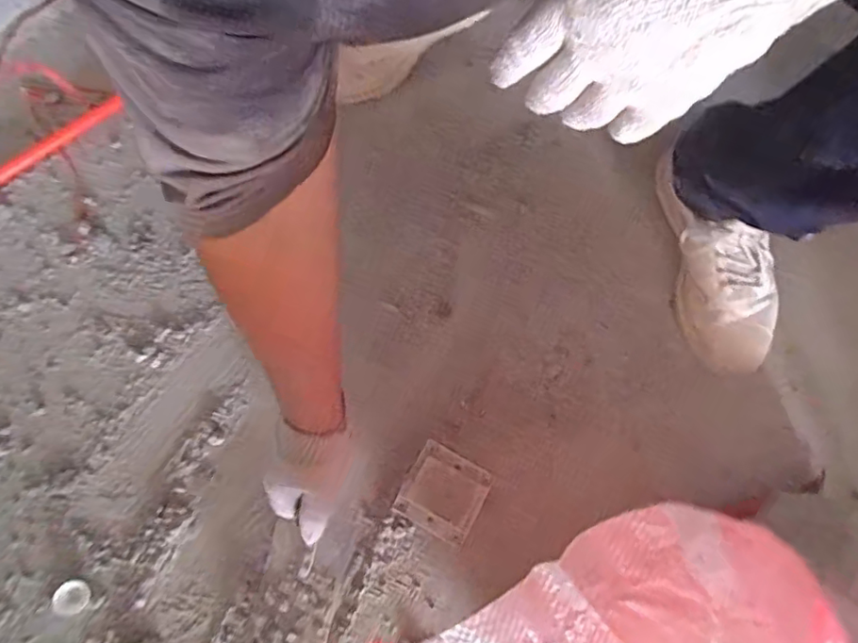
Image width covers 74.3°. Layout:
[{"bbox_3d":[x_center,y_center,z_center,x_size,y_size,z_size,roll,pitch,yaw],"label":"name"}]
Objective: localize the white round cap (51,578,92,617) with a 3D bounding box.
[{"bbox_3d":[-0.362,0.279,0.574,0.036,0.007,0.032,2,75,1],"label":"white round cap"}]

